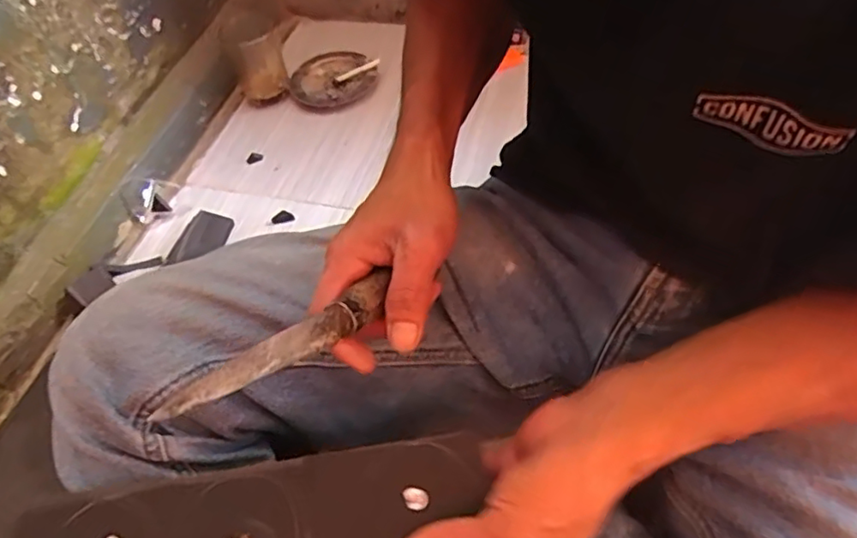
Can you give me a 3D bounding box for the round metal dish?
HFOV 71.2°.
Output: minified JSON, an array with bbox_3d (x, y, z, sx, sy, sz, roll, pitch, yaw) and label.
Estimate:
[{"bbox_3d":[-0.127,-0.258,0.817,0.109,0.030,0.107,-3,53,4],"label":"round metal dish"}]

